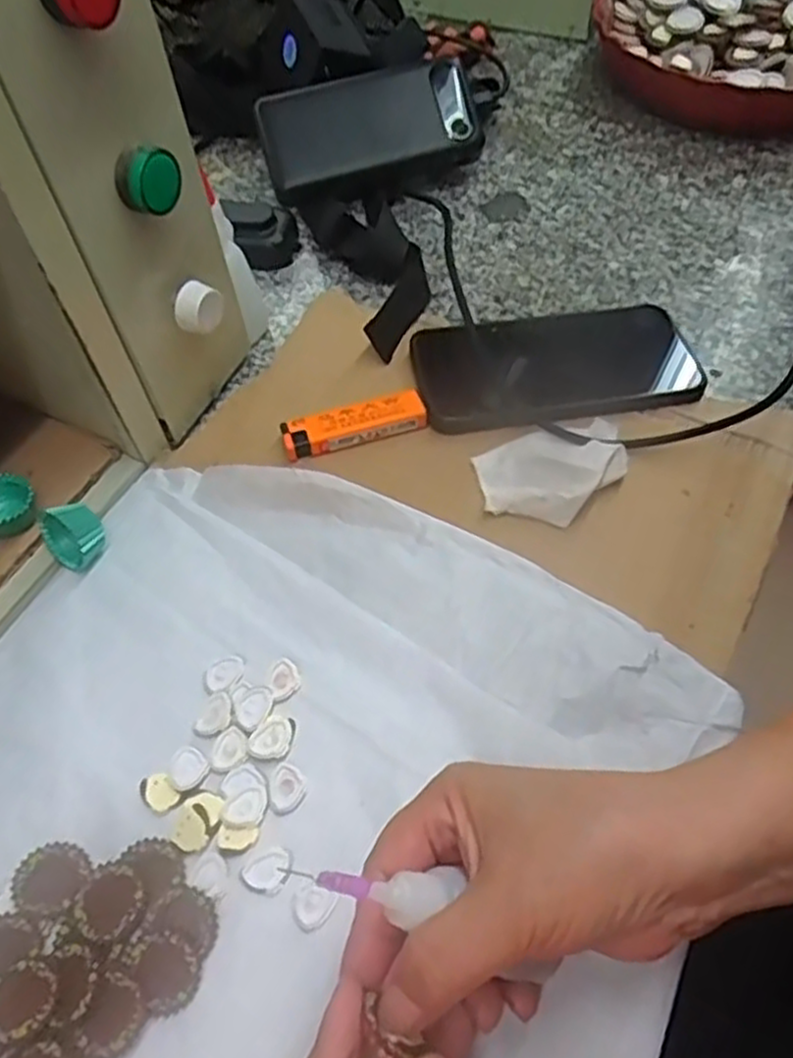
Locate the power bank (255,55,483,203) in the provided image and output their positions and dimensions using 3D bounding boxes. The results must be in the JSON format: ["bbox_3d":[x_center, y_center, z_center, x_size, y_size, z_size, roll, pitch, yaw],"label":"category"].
[{"bbox_3d":[-0.019,-0.296,0.562,0.155,0.023,0.085,-11,85,-5],"label":"power bank"}]

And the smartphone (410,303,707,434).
[{"bbox_3d":[0.095,-0.104,0.462,0.165,0.013,0.089,-9,56,-2],"label":"smartphone"}]

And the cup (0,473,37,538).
[{"bbox_3d":[-0.203,-0.011,0.395,0.031,0.020,0.026,-30,59,-16],"label":"cup"}]

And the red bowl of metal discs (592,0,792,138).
[{"bbox_3d":[0.289,-0.409,0.644,0.252,0.083,0.209,24,63,13],"label":"red bowl of metal discs"}]

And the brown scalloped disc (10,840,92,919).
[{"bbox_3d":[-0.136,0.137,0.301,0.028,0.004,0.027,-2,56,2],"label":"brown scalloped disc"}]

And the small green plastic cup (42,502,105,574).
[{"bbox_3d":[-0.162,0.000,0.382,0.025,0.027,0.030,-34,61,-18],"label":"small green plastic cup"}]

